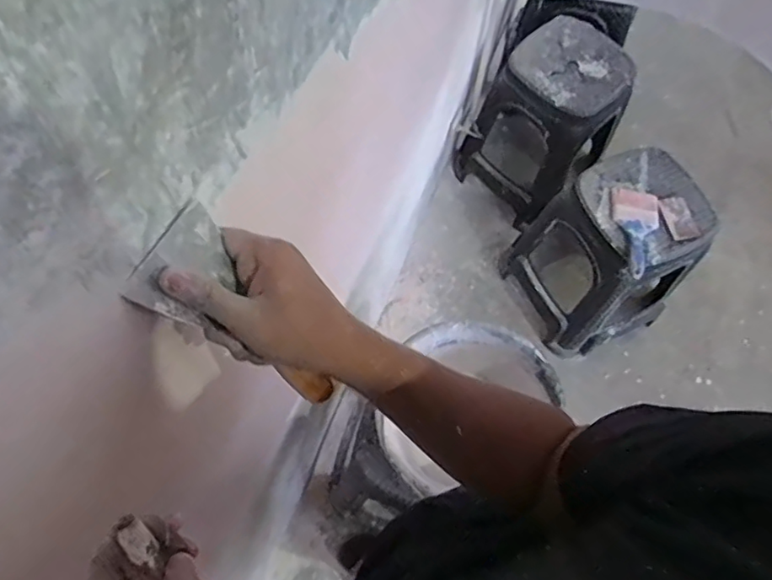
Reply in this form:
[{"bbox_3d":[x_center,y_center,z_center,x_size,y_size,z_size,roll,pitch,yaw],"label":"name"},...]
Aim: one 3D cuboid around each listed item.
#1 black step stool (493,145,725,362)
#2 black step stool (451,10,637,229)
[{"bbox_3d":[0.556,-0.093,1.492,0.336,0.484,0.391,-31,71,-15],"label":"black step stool"},{"bbox_3d":[0.439,-0.461,1.646,0.334,0.461,0.318,38,70,13],"label":"black step stool"}]

